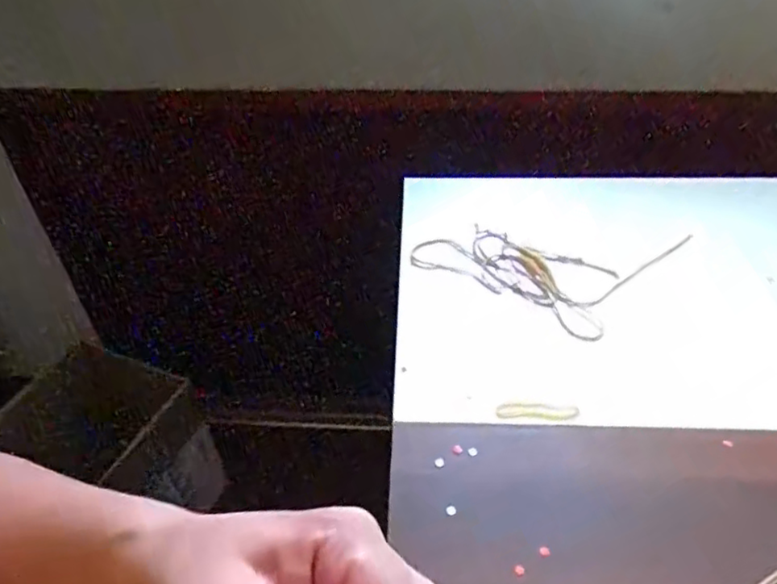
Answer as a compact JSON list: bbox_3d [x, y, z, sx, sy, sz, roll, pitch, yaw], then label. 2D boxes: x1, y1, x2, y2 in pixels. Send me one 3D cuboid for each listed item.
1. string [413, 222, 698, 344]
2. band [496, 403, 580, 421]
[{"bbox_3d":[0.133,-0.033,0.542,0.180,0.011,0.151,27,50,27],"label":"string"},{"bbox_3d":[0.099,0.078,0.418,0.054,0.004,0.011,0,43,3],"label":"band"}]

